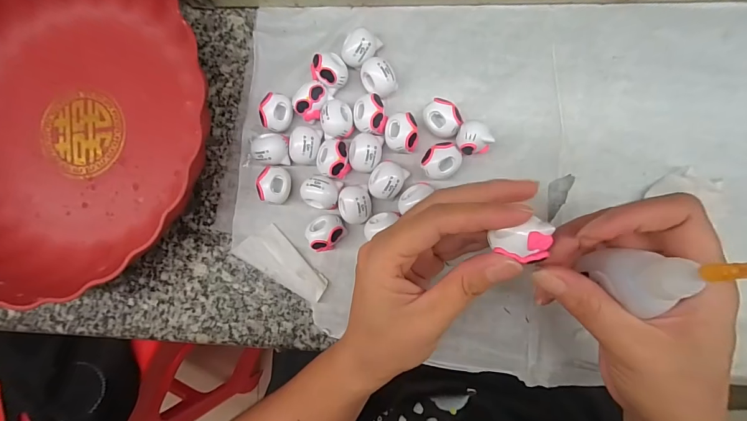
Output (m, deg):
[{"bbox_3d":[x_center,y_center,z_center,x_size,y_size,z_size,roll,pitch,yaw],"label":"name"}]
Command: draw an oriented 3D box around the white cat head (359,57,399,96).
[{"bbox_3d":[0.004,-0.087,0.241,0.020,0.020,0.023,-40,86,5],"label":"white cat head"}]

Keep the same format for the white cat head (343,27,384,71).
[{"bbox_3d":[-0.008,-0.108,0.244,0.026,0.021,0.019,-39,86,5],"label":"white cat head"}]

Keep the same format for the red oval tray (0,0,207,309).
[{"bbox_3d":[-0.232,-0.061,0.255,0.224,0.043,0.242,-2,90,6],"label":"red oval tray"}]

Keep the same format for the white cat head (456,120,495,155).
[{"bbox_3d":[0.063,-0.045,0.232,0.020,0.025,0.019,-11,89,6],"label":"white cat head"}]

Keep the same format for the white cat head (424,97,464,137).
[{"bbox_3d":[0.045,-0.059,0.236,0.024,0.019,0.021,36,94,5],"label":"white cat head"}]

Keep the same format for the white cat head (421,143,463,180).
[{"bbox_3d":[0.044,-0.031,0.236,0.025,0.021,0.021,-19,88,6],"label":"white cat head"}]

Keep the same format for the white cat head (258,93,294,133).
[{"bbox_3d":[-0.066,-0.067,0.247,0.019,0.017,0.024,17,92,6],"label":"white cat head"}]

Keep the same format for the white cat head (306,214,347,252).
[{"bbox_3d":[-0.030,0.014,0.240,0.025,0.017,0.022,-27,87,6],"label":"white cat head"}]

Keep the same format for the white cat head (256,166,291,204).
[{"bbox_3d":[-0.067,-0.017,0.246,0.019,0.019,0.025,2,90,7],"label":"white cat head"}]

